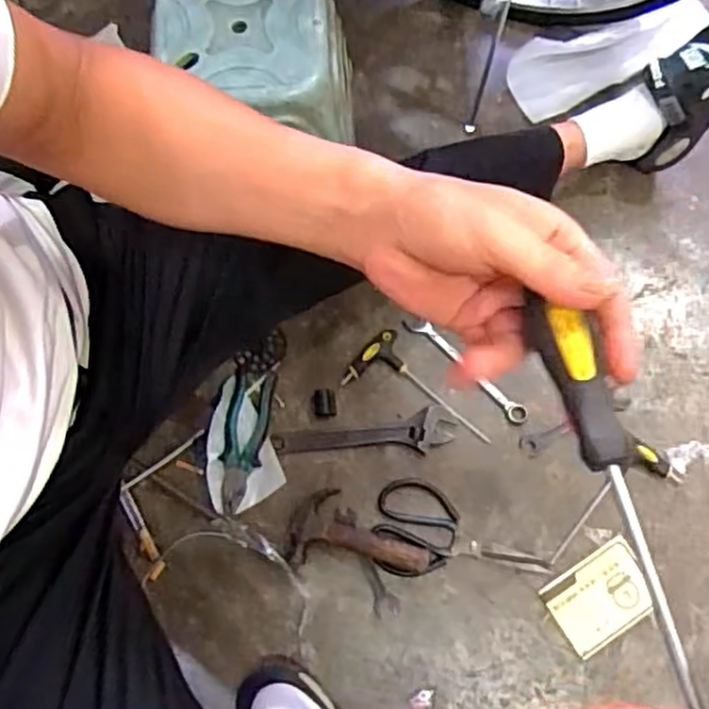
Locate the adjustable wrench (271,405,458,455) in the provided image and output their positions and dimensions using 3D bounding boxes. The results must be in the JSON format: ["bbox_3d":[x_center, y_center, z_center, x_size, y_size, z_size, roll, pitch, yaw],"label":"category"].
[{"bbox_3d":[0.012,0.111,0.939,0.234,0.019,0.051,-10,73,-1],"label":"adjustable wrench"}]

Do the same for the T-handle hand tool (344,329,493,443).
[{"bbox_3d":[0.080,0.065,0.944,0.095,0.025,0.195,-42,77,-10],"label":"T-handle hand tool"}]

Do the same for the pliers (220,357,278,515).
[{"bbox_3d":[-0.142,0.105,0.925,0.054,0.014,0.193,6,74,4],"label":"pliers"}]

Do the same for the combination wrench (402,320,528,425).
[{"bbox_3d":[0.151,0.018,0.961,0.205,0.012,0.028,43,78,14],"label":"combination wrench"}]

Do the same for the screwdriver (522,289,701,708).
[{"bbox_3d":[0.117,0.059,0.322,0.019,0.028,0.184,-15,72,-3],"label":"screwdriver"}]

